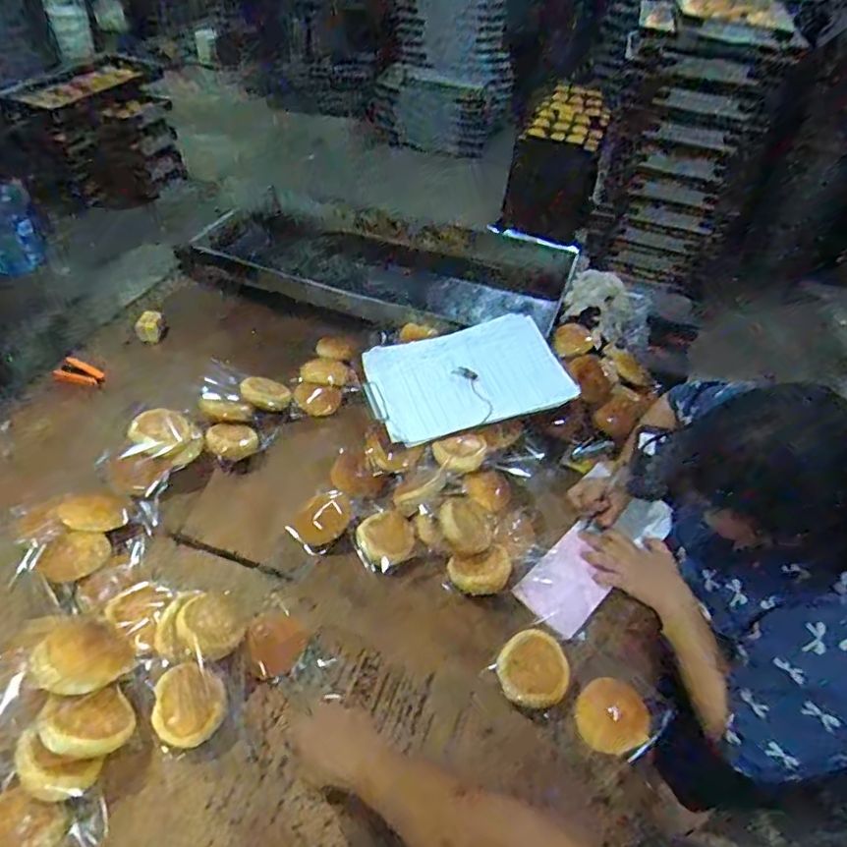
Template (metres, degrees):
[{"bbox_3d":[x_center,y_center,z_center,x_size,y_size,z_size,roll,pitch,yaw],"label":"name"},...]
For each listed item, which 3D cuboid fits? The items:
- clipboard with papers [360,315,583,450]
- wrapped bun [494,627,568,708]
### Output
[{"bbox_3d":[0.074,-0.083,1.041,0.340,0.022,0.211,-18,56,-9],"label":"clipboard with papers"},{"bbox_3d":[0.147,0.330,0.782,0.089,0.033,0.091,3,47,-3],"label":"wrapped bun"}]

